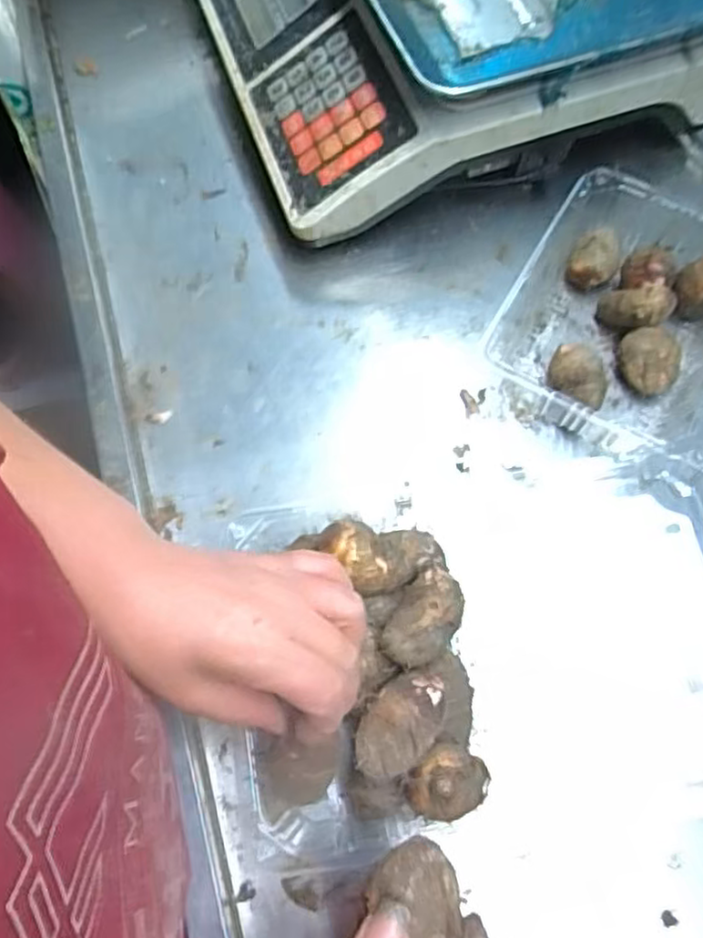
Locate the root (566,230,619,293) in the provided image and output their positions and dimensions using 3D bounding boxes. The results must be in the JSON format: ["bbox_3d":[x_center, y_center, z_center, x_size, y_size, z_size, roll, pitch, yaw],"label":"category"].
[{"bbox_3d":[0.167,-0.143,0.473,0.030,0.030,0.036,28,71,12],"label":"root"}]

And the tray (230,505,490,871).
[{"bbox_3d":[0.002,0.104,0.353,0.113,0.066,0.162,-6,68,-2],"label":"tray"}]

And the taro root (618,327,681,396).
[{"bbox_3d":[0.191,-0.069,0.445,0.035,0.029,0.040,-43,73,-15],"label":"taro root"}]

